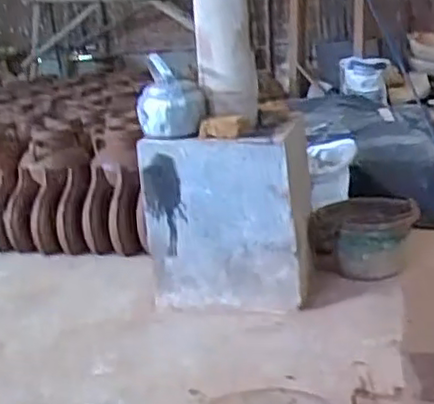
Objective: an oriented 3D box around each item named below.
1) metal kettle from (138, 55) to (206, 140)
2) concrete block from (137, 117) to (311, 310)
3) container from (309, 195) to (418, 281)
[{"bbox_3d":[-0.109,-0.253,1.596,0.157,0.169,0.133,-6,15,-3],"label":"metal kettle"},{"bbox_3d":[0.021,0.055,1.598,0.391,0.401,0.116,-3,15,7],"label":"concrete block"},{"bbox_3d":[0.392,0.090,1.819,0.268,0.159,0.268,-4,16,1],"label":"container"}]

